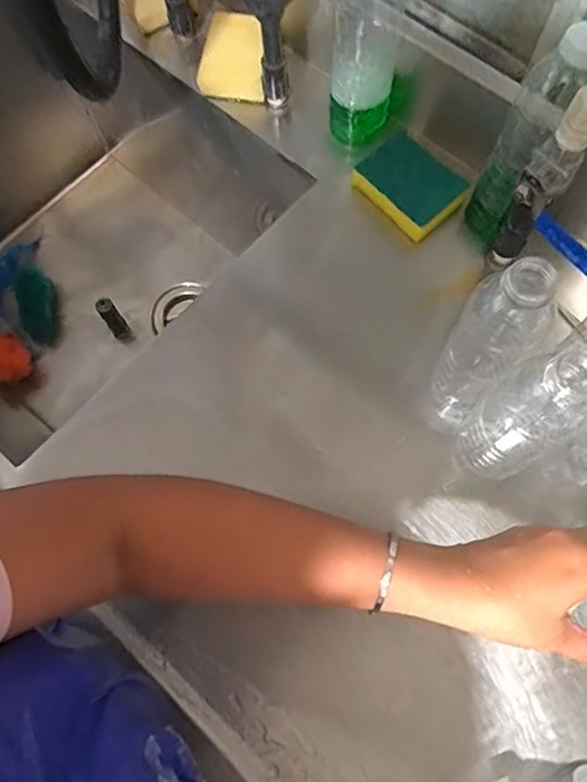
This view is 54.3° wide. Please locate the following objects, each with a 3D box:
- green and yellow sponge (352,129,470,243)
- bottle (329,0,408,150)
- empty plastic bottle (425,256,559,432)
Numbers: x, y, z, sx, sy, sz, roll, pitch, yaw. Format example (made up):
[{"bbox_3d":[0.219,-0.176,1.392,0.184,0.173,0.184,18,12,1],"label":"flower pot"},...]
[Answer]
[{"bbox_3d":[0.119,-0.213,0.592,0.069,0.030,0.103,-39,76,-10],"label":"green and yellow sponge"},{"bbox_3d":[0.070,-0.330,0.543,0.060,0.210,0.050,8,73,4],"label":"bottle"},{"bbox_3d":[0.146,-0.026,0.446,0.056,0.206,0.054,35,77,11],"label":"empty plastic bottle"}]

